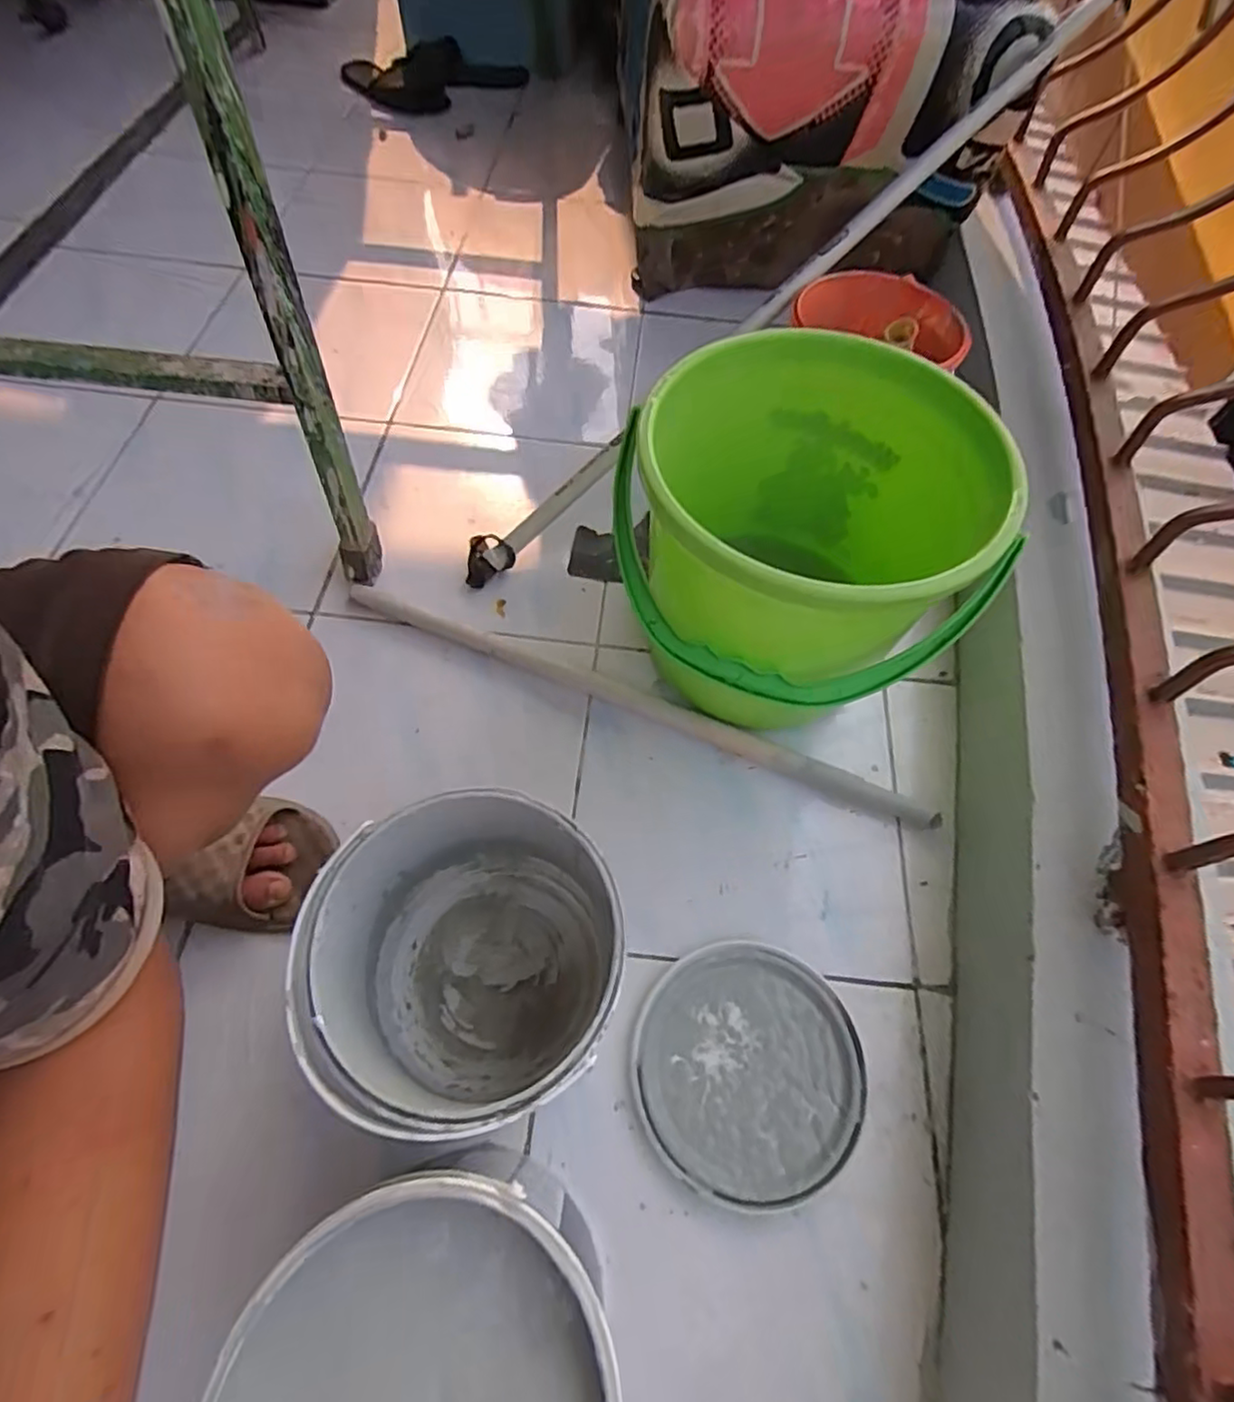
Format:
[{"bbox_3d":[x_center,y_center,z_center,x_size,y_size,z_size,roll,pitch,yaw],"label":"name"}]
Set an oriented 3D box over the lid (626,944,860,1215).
[{"bbox_3d":[0.101,0.275,0.493,0.170,0.010,0.166,0,62,0],"label":"lid"}]

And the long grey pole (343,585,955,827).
[{"bbox_3d":[0.007,-0.005,0.630,0.592,0.023,0.028,21,64,11],"label":"long grey pole"}]

